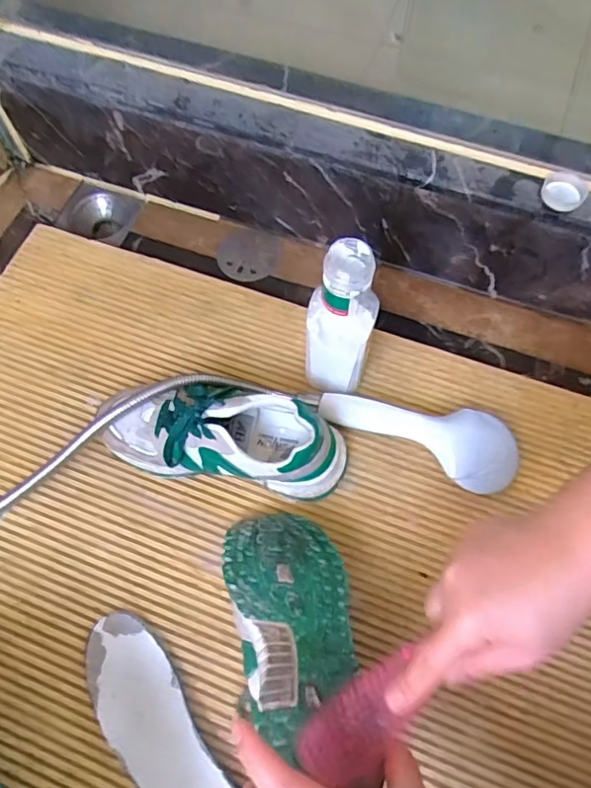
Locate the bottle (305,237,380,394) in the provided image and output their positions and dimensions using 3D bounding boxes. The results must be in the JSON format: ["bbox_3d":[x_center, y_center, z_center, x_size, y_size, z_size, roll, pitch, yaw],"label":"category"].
[{"bbox_3d":[0.041,-0.057,0.521,0.060,0.201,0.046,3,66,1],"label":"bottle"}]

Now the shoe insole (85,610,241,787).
[{"bbox_3d":[-0.108,0.296,0.464,0.070,0.017,0.230,-35,71,-14],"label":"shoe insole"}]

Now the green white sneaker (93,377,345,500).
[{"bbox_3d":[-0.066,0.033,0.530,0.233,0.092,0.094,12,67,5],"label":"green white sneaker"}]

